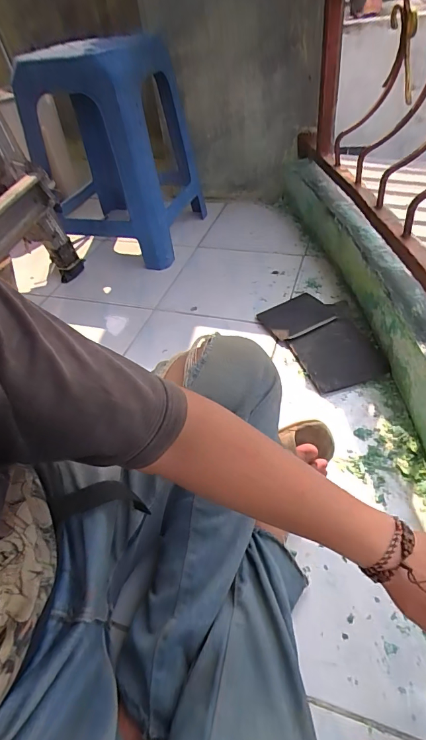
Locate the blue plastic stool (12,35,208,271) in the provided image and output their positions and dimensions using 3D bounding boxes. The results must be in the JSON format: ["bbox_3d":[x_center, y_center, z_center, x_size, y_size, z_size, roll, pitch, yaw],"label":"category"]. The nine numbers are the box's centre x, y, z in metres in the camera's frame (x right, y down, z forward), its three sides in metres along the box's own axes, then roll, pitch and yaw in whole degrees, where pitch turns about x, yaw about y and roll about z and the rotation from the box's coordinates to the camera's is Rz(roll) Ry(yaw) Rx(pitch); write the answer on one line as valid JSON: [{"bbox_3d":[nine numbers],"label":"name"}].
[{"bbox_3d":[-0.256,-0.575,1.070,0.348,0.436,0.339,7,47,17],"label":"blue plastic stool"}]

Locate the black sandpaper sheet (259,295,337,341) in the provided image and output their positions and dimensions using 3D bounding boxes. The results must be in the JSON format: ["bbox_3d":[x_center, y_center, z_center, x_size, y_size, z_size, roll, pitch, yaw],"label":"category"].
[{"bbox_3d":[0.185,-0.119,0.858,0.156,0.010,0.121,-27,46,-17],"label":"black sandpaper sheet"}]

